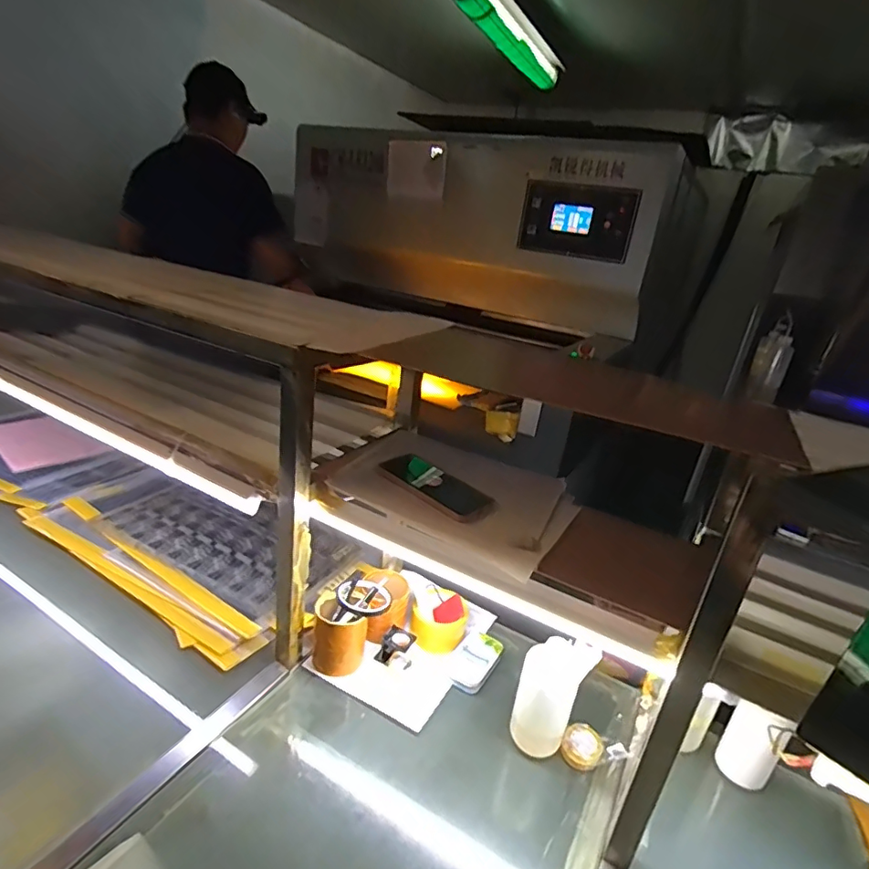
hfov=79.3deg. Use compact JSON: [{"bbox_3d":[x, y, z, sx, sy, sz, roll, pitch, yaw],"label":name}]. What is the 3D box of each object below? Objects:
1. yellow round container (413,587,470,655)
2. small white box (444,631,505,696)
[{"bbox_3d":[0.007,0.310,0.877,0.095,0.059,0.101,8,22,1],"label":"yellow round container"},{"bbox_3d":[0.066,0.364,0.847,0.064,0.018,0.116,19,25,28],"label":"small white box"}]

